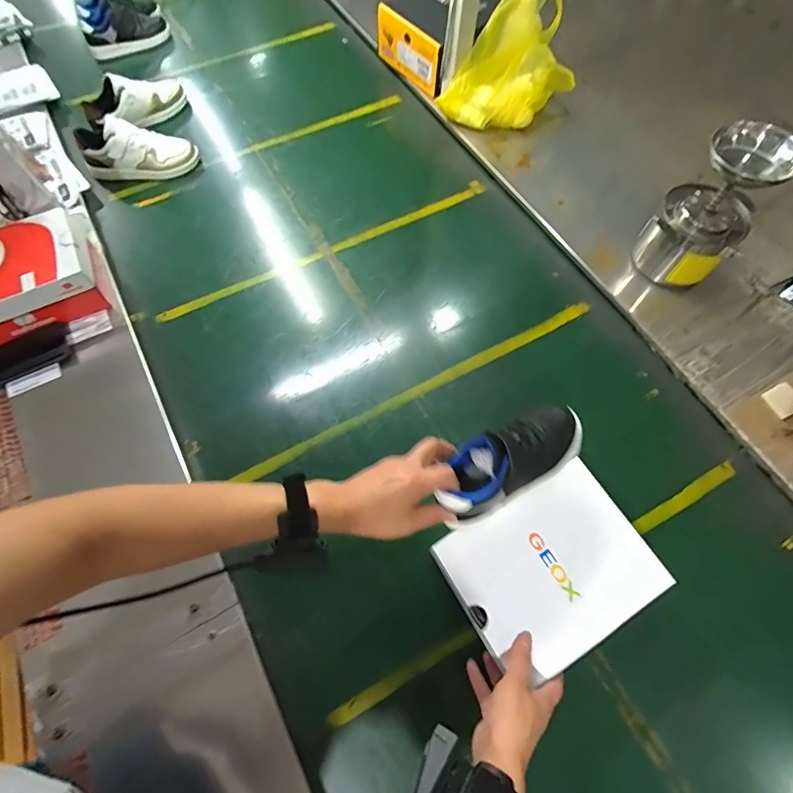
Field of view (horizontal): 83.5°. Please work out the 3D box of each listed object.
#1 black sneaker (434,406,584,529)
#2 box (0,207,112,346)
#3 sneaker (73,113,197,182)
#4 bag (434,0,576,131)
[{"bbox_3d":[0.128,0.070,0.494,0.188,0.076,0.070,-28,70,-19],"label":"black sneaker"},{"bbox_3d":[-0.637,-0.189,0.747,0.246,0.105,0.162,-23,68,-10],"label":"box"},{"bbox_3d":[-0.527,-0.510,0.905,0.225,0.095,0.098,-5,66,-2],"label":"sneaker"},{"bbox_3d":[0.251,-0.700,0.933,0.280,0.153,0.178,-41,73,-15],"label":"bag"}]

